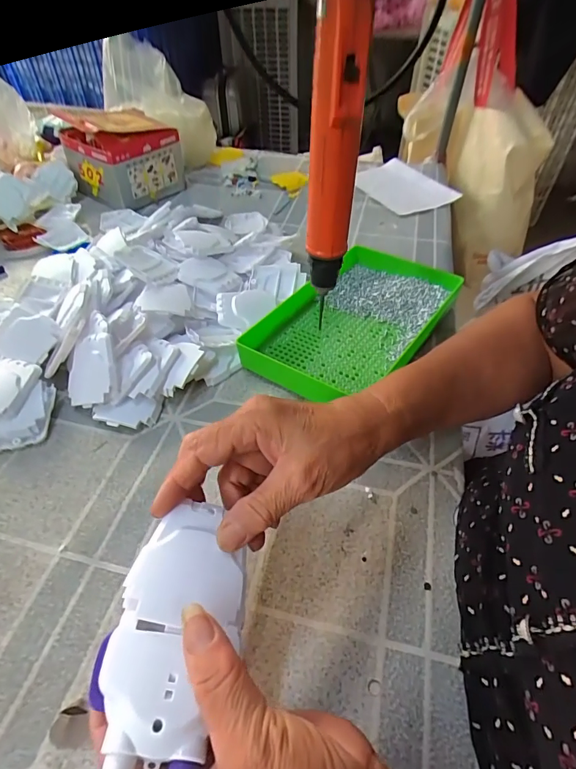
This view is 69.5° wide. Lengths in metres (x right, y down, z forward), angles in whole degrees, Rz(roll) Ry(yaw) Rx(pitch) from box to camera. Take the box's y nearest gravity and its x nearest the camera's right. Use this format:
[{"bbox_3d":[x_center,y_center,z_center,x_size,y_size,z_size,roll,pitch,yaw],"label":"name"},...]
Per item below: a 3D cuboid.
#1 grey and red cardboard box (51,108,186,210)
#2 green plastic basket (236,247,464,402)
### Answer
[{"bbox_3d":[-0.255,-0.358,0.647,0.115,0.116,0.144,35,57,27],"label":"grey and red cardboard box"},{"bbox_3d":[0.076,-0.072,0.459,0.149,0.032,0.242,30,55,24],"label":"green plastic basket"}]

